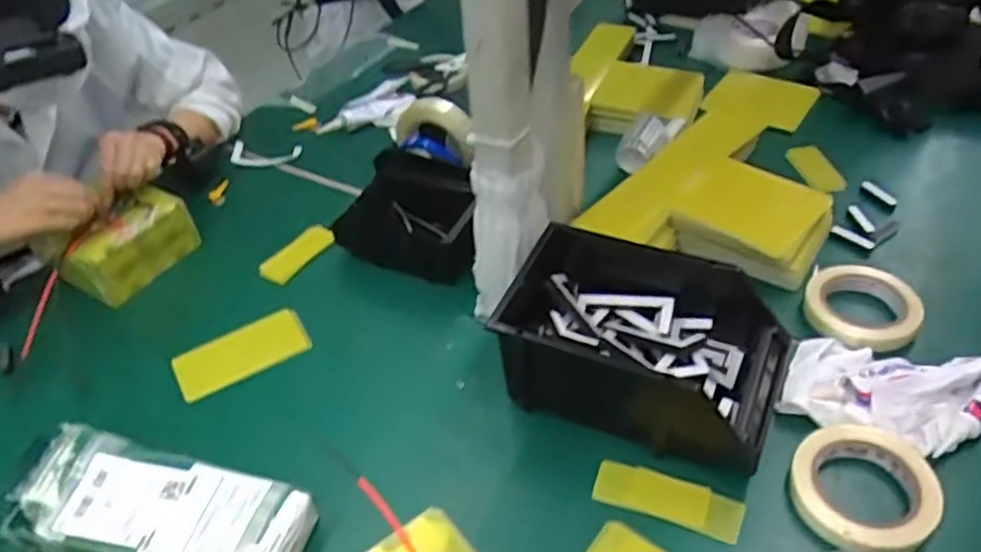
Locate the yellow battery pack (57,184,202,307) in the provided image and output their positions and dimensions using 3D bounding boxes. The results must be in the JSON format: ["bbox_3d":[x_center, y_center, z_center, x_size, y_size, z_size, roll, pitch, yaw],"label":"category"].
[{"bbox_3d":[-0.443,-0.035,0.900,0.065,0.078,0.153,24,51,28],"label":"yellow battery pack"}]

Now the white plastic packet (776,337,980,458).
[{"bbox_3d":[0.399,0.111,0.694,0.229,0.032,0.119,6,45,12],"label":"white plastic packet"}]

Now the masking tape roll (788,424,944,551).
[{"bbox_3d":[0.322,0.184,0.630,0.113,0.022,0.123,-3,44,3],"label":"masking tape roll"}]

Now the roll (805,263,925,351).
[{"bbox_3d":[0.403,0.029,0.790,0.112,0.023,0.127,13,47,19],"label":"roll"}]

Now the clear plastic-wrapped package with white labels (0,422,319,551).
[{"bbox_3d":[-0.298,0.213,0.645,0.287,0.052,0.107,8,44,15],"label":"clear plastic-wrapped package with white labels"}]

